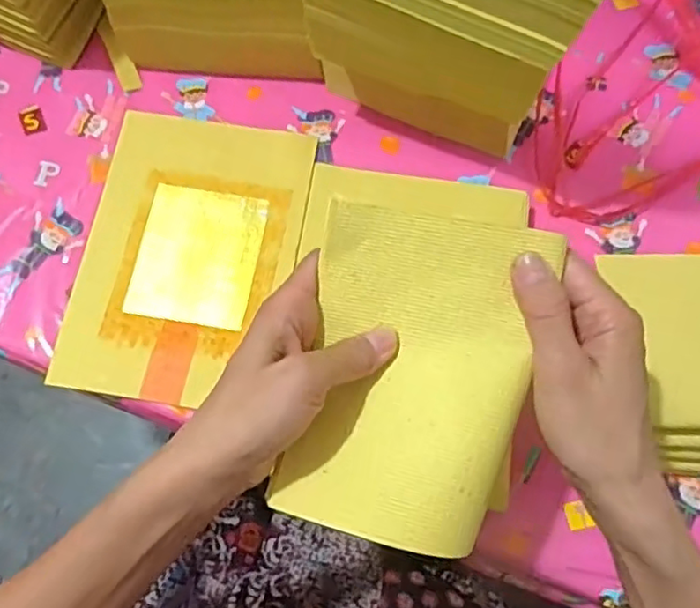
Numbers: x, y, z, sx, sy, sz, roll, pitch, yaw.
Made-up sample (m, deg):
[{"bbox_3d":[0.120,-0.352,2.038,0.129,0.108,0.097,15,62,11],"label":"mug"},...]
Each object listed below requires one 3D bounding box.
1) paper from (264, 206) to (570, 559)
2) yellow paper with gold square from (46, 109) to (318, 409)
[{"bbox_3d":[0.029,0.035,0.304,0.106,0.017,0.158,13,87,11],"label":"paper"},{"bbox_3d":[-0.121,-0.039,0.473,0.157,0.008,0.222,8,72,3],"label":"yellow paper with gold square"}]

